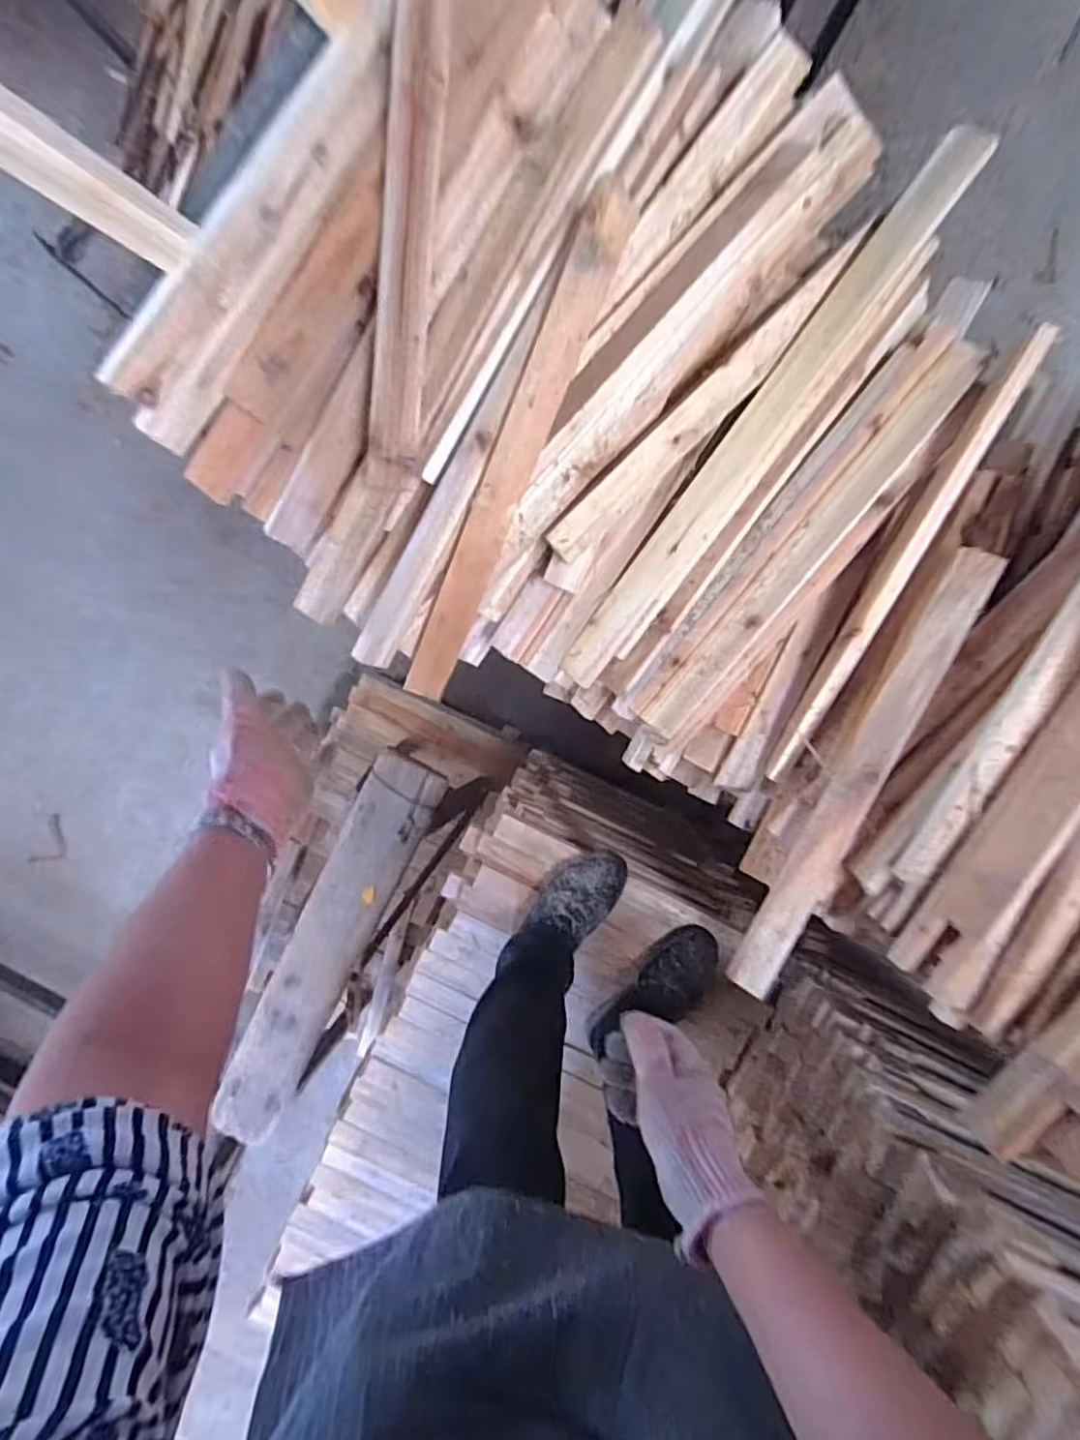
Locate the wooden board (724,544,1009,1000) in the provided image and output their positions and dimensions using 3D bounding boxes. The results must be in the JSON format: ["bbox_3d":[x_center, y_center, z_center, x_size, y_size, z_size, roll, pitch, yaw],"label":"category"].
[{"bbox_3d":[0.326,0.065,0.656,0.046,0.024,0.487,25,97,2],"label":"wooden board"}]

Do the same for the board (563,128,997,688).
[{"bbox_3d":[0.214,-0.285,0.663,0.047,0.019,0.598,40,106,12],"label":"board"}]

